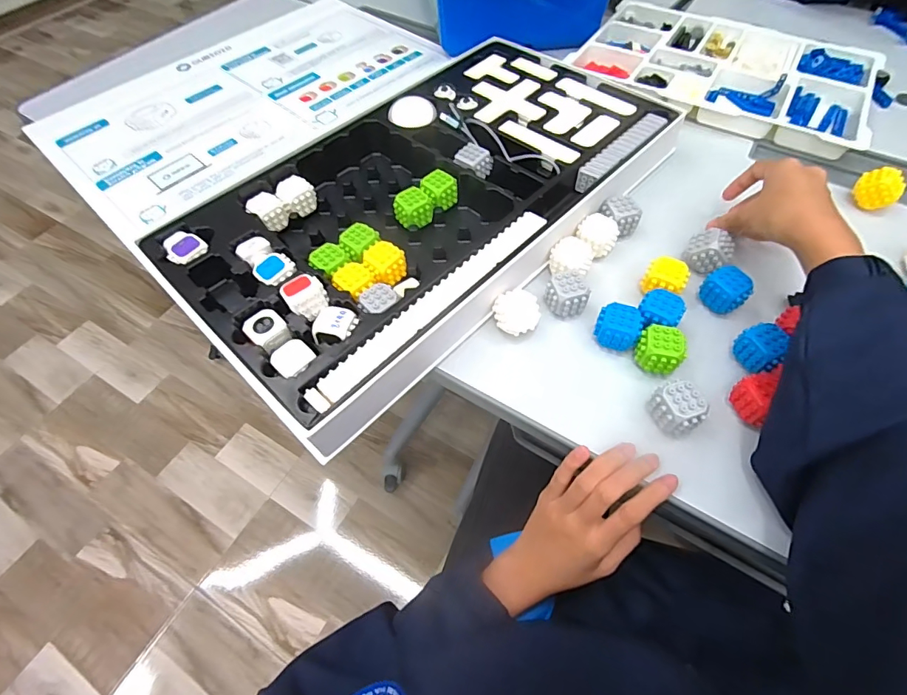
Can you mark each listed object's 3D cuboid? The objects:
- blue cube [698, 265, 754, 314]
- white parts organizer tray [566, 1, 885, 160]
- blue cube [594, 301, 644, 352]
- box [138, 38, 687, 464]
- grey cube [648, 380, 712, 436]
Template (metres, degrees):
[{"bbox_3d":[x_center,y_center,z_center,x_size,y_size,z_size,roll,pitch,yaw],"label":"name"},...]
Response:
[{"bbox_3d":[0.257,-0.053,0.425,0.034,0.033,0.039,-34,63,-18],"label":"blue cube"},{"bbox_3d":[0.378,-0.392,0.631,0.373,0.030,0.258,27,63,18],"label":"white parts organizer tray"},{"bbox_3d":[0.149,-0.018,0.406,0.037,0.030,0.036,20,61,14],"label":"blue cube"},{"bbox_3d":[-0.021,-0.171,0.495,0.286,0.050,0.527,38,66,22],"label":"box"},{"bbox_3d":[0.180,0.050,0.362,0.033,0.032,0.036,-21,60,-11],"label":"grey cube"}]

